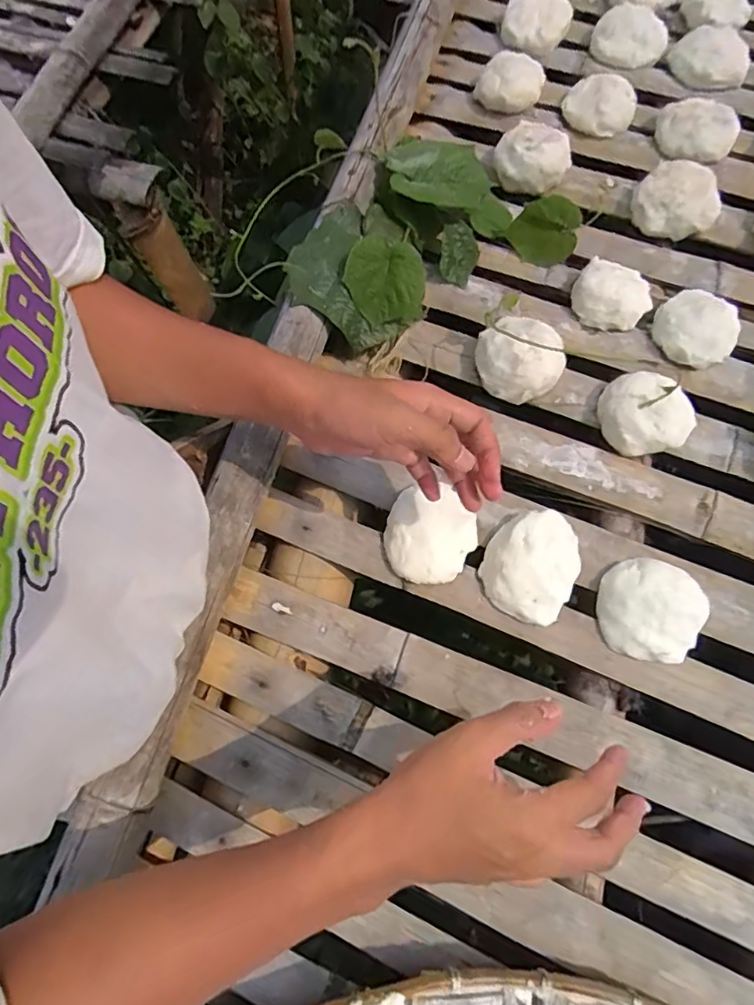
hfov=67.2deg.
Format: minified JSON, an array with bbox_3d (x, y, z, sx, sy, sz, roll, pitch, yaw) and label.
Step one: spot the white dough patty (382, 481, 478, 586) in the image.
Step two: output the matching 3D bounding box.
[{"bbox_3d":[0.046,0.029,0.503,0.080,0.032,0.081,-1,72,2],"label":"white dough patty"}]

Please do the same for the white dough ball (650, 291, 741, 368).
[{"bbox_3d":[0.316,-0.174,0.560,0.075,0.037,0.080,-42,75,-11],"label":"white dough ball"}]

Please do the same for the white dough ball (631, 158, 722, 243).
[{"bbox_3d":[0.321,-0.326,0.607,0.083,0.034,0.077,-1,72,2],"label":"white dough ball"}]

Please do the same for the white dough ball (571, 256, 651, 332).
[{"bbox_3d":[0.242,-0.214,0.580,0.076,0.030,0.077,-1,72,2],"label":"white dough ball"}]

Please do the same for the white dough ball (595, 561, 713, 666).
[{"bbox_3d":[0.231,0.090,0.478,0.080,0.031,0.082,-1,72,2],"label":"white dough ball"}]

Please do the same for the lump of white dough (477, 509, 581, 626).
[{"bbox_3d":[0.135,0.053,0.494,0.075,0.033,0.093,23,74,10],"label":"lump of white dough"}]

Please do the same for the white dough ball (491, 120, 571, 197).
[{"bbox_3d":[0.172,-0.388,0.629,0.084,0.035,0.075,30,76,12],"label":"white dough ball"}]

